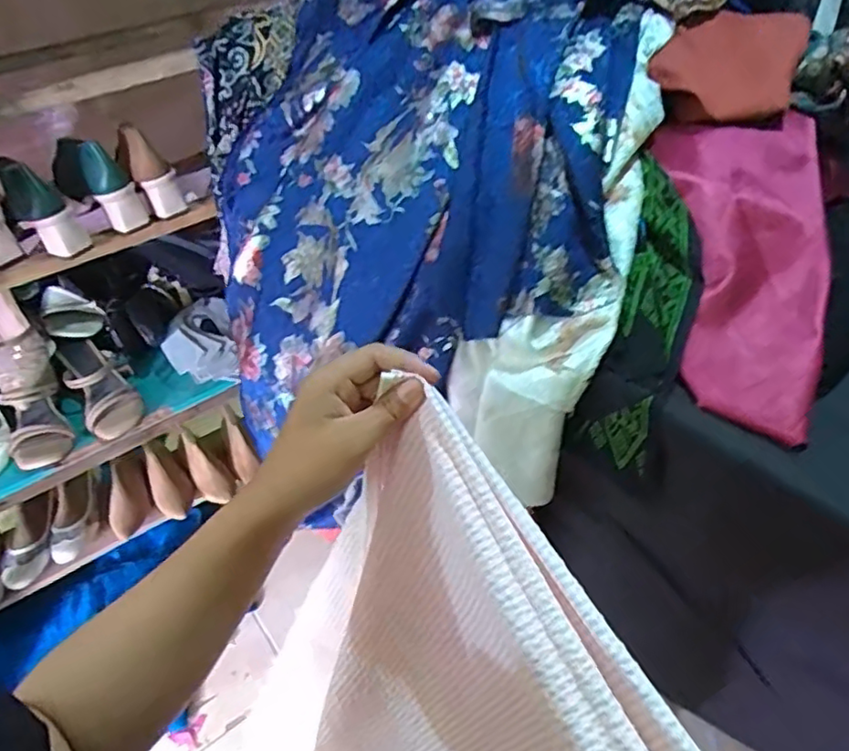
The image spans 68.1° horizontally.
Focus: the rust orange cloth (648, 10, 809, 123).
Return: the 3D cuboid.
[{"bbox_3d":[0.379,-0.384,0.769,0.152,0.026,0.267,36,67,6],"label":"rust orange cloth"}]

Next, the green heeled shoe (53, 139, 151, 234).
[{"bbox_3d":[-0.509,-0.297,0.967,0.064,0.097,0.219,-35,49,-28],"label":"green heeled shoe"}]

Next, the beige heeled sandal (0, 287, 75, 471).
[{"bbox_3d":[-0.614,0.017,0.950,0.095,0.255,0.089,-18,-1,-12],"label":"beige heeled sandal"}]

